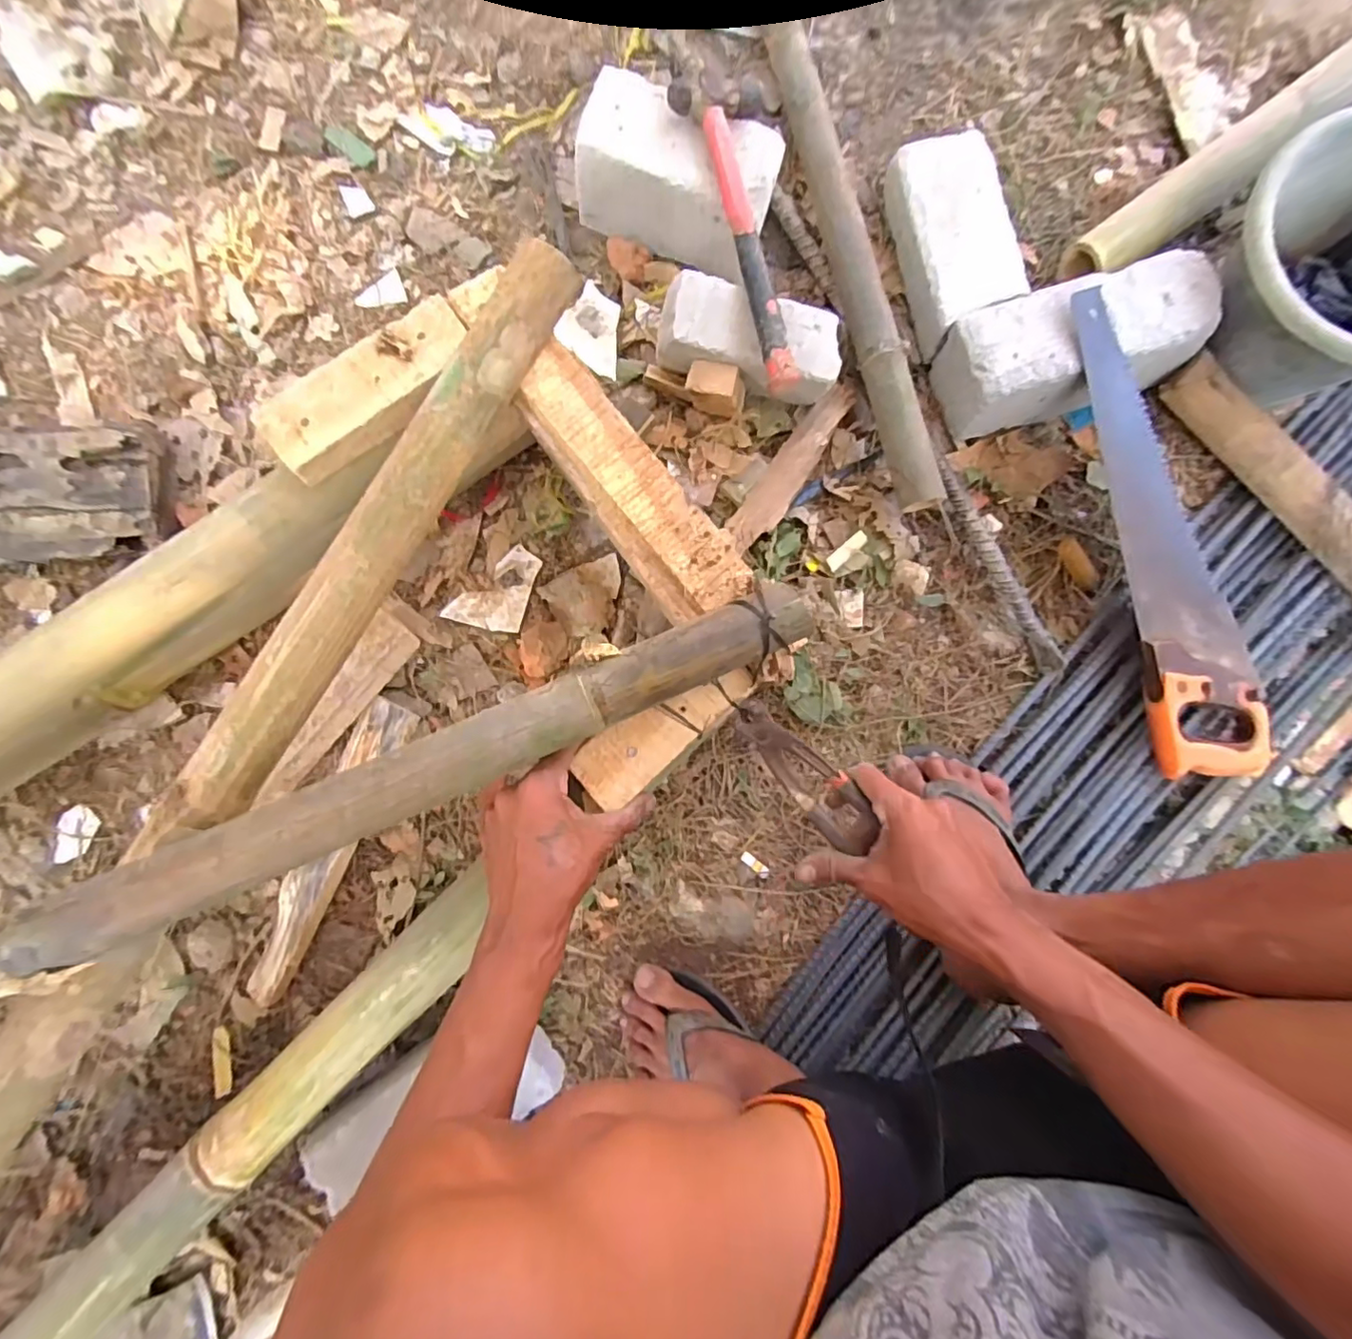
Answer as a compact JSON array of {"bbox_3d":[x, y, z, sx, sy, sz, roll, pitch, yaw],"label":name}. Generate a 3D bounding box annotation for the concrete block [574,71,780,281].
[{"bbox_3d":[0.002,-0.522,0.633,0.200,0.098,0.109,18,85,-2],"label":"concrete block"}]

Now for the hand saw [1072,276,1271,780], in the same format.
[{"bbox_3d":[0.503,-0.133,0.600,0.113,0.045,0.505,-14,88,-4],"label":"hand saw"}]

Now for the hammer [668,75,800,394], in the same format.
[{"bbox_3d":[0.067,-0.416,0.575,0.088,0.030,0.306,-10,87,-8],"label":"hammer"}]

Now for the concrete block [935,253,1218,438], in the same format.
[{"bbox_3d":[0.423,-0.342,0.648,0.261,0.117,0.117,-17,87,-5],"label":"concrete block"}]

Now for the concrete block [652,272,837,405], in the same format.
[{"bbox_3d":[0.075,-0.332,0.601,0.183,0.048,0.076,16,84,-5],"label":"concrete block"}]

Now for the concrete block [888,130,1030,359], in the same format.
[{"bbox_3d":[0.307,-0.473,0.653,0.103,0.065,0.220,-11,86,-5],"label":"concrete block"}]

